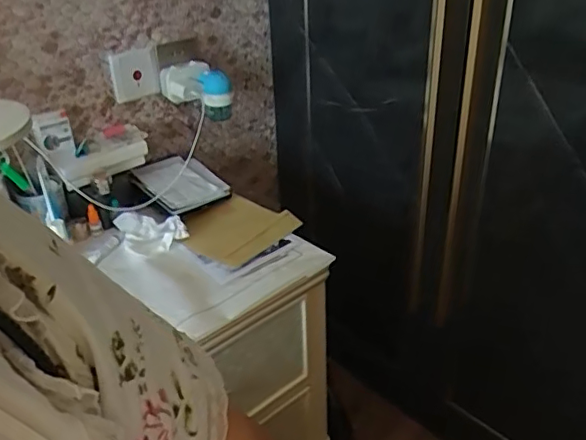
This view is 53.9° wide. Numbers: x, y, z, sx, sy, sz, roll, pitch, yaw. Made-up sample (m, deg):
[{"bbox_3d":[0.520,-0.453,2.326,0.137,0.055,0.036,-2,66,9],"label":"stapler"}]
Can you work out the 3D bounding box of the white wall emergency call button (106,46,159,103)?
[{"bbox_3d":[-0.274,-0.253,1.009,0.088,0.082,0.013,-26,38,-32],"label":"white wall emergency call button"}]

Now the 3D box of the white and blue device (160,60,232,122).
[{"bbox_3d":[-0.172,-0.223,1.036,0.123,0.098,0.065,-6,32,-6],"label":"white and blue device"}]

